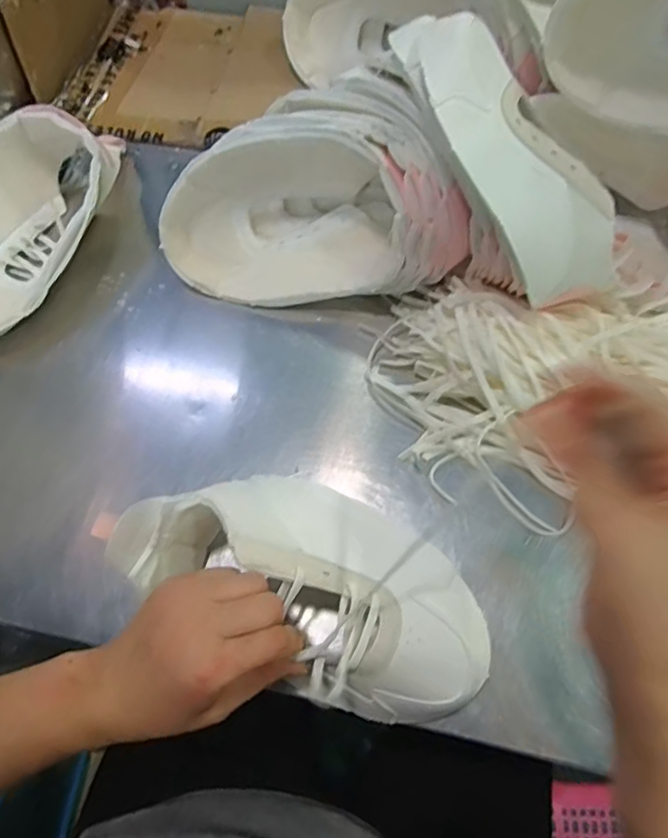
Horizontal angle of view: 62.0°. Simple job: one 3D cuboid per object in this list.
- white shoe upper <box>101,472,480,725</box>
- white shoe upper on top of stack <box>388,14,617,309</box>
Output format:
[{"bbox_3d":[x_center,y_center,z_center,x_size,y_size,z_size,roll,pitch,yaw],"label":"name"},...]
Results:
[{"bbox_3d":[-0.015,0.108,0.373,0.236,0.069,0.120,25,70,5],"label":"white shoe upper"},{"bbox_3d":[0.119,-0.187,0.404,0.084,0.048,0.243,-36,96,-12],"label":"white shoe upper on top of stack"}]

